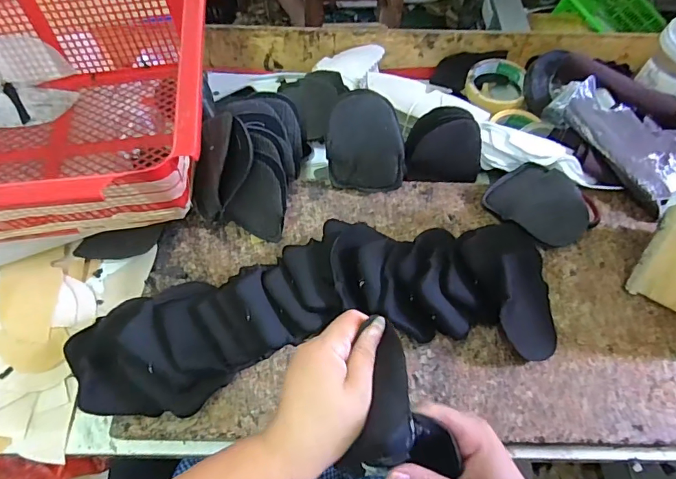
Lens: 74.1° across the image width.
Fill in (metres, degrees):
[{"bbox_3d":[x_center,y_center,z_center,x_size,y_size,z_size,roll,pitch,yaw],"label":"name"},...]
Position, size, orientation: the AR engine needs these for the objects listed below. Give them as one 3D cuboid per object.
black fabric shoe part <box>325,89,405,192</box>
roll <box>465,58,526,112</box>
[{"bbox_3d":[0.030,-0.110,0.515,0.085,0.112,0.034,-5,26,8],"label":"black fabric shoe part"},{"bbox_3d":[0.225,-0.221,0.639,0.081,0.020,0.097,24,62,9],"label":"roll"}]

